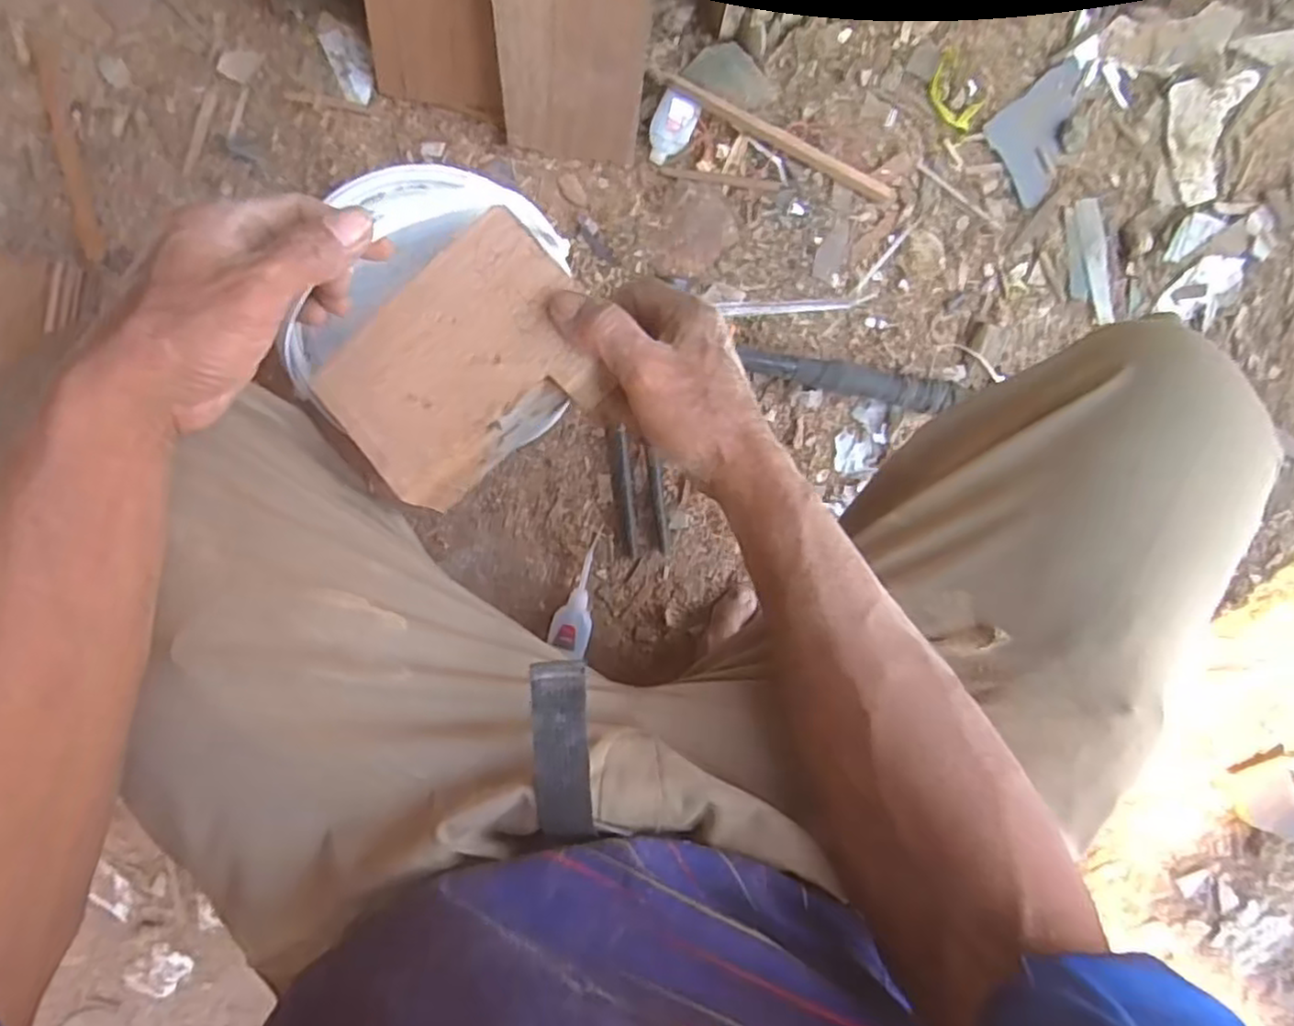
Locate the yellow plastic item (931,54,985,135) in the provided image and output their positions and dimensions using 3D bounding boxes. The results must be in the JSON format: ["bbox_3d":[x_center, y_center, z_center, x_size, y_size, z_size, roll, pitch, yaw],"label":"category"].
[{"bbox_3d":[0.265,-0.362,0.634,0.031,0.020,0.063,-32,96,-1],"label":"yellow plastic item"}]

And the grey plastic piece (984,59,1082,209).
[{"bbox_3d":[0.358,-0.339,0.650,0.097,0.014,0.081,-40,96,0],"label":"grey plastic piece"}]

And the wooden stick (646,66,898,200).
[{"bbox_3d":[0.109,-0.324,0.623,0.233,0.015,0.019,25,92,-6],"label":"wooden stick"}]

